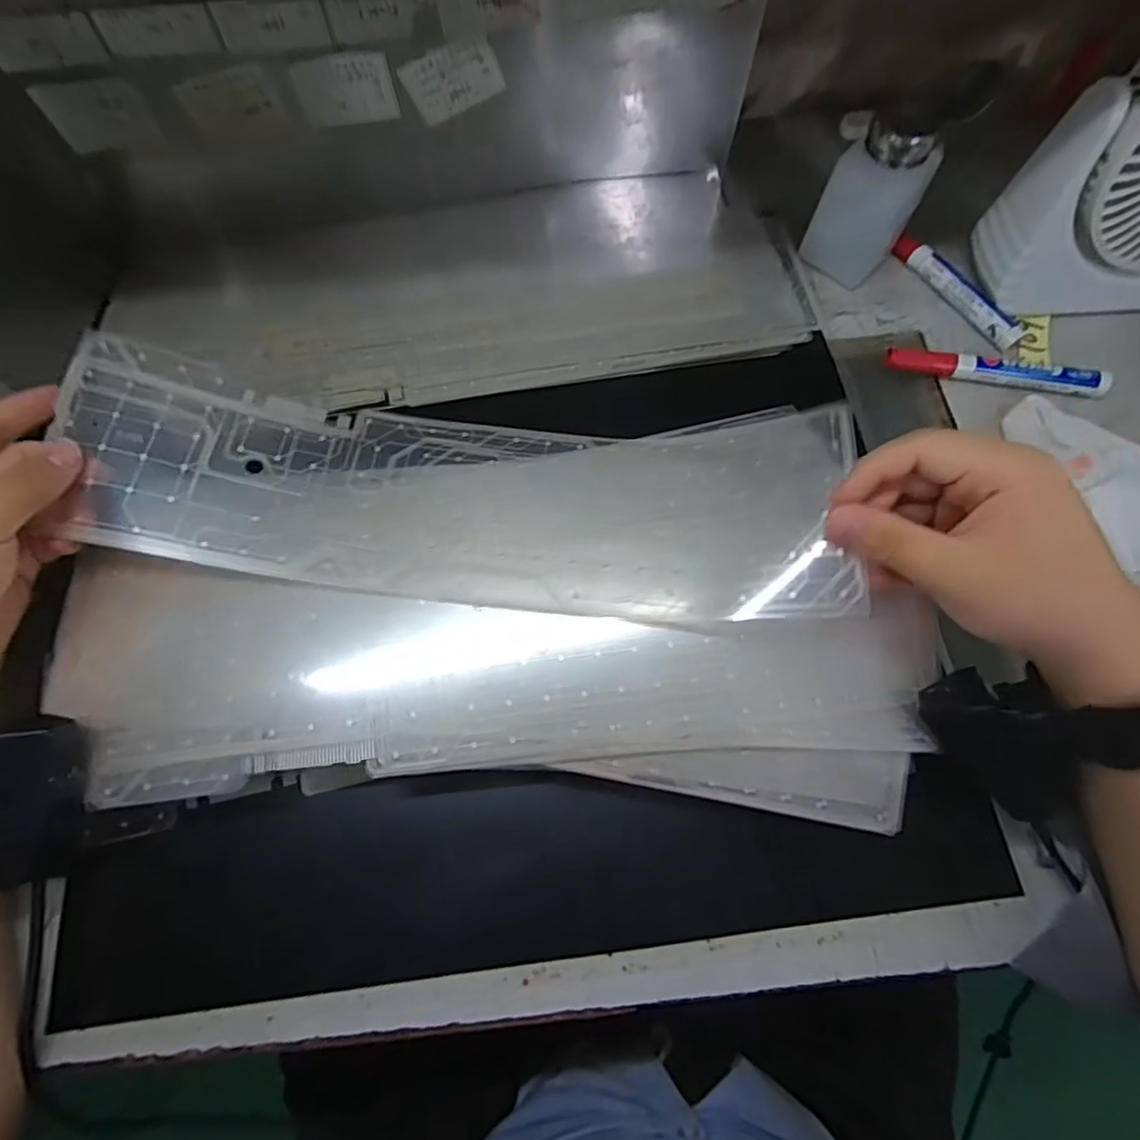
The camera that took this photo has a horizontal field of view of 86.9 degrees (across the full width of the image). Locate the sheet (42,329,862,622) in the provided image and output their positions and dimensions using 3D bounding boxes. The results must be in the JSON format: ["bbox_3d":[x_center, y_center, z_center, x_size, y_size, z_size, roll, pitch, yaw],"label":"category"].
[{"bbox_3d":[-0.059,-0.046,0.316,0.387,0.047,0.111,7,67,2],"label":"sheet"}]

